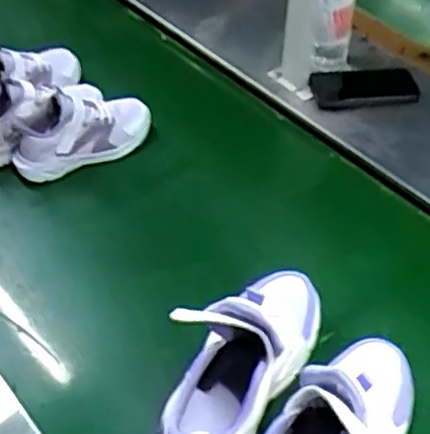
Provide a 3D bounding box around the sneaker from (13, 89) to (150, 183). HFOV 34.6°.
[{"bbox_3d":[-0.195,-0.133,1.004,0.196,0.103,0.081,-13,49,-14],"label":"sneaker"}]

